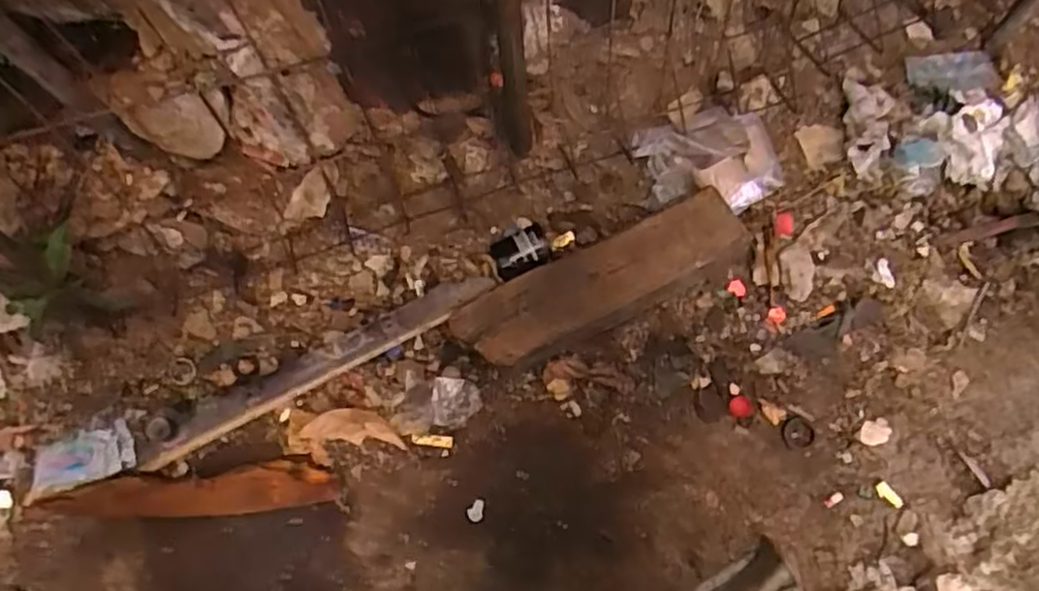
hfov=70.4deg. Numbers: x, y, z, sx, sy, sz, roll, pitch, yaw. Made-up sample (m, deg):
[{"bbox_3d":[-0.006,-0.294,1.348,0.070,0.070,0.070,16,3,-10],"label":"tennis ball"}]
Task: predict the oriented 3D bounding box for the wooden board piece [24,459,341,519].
[{"bbox_3d":[-0.477,0.290,1.058,0.427,0.044,0.069,-7,62,-3],"label":"wooden board piece"}]

